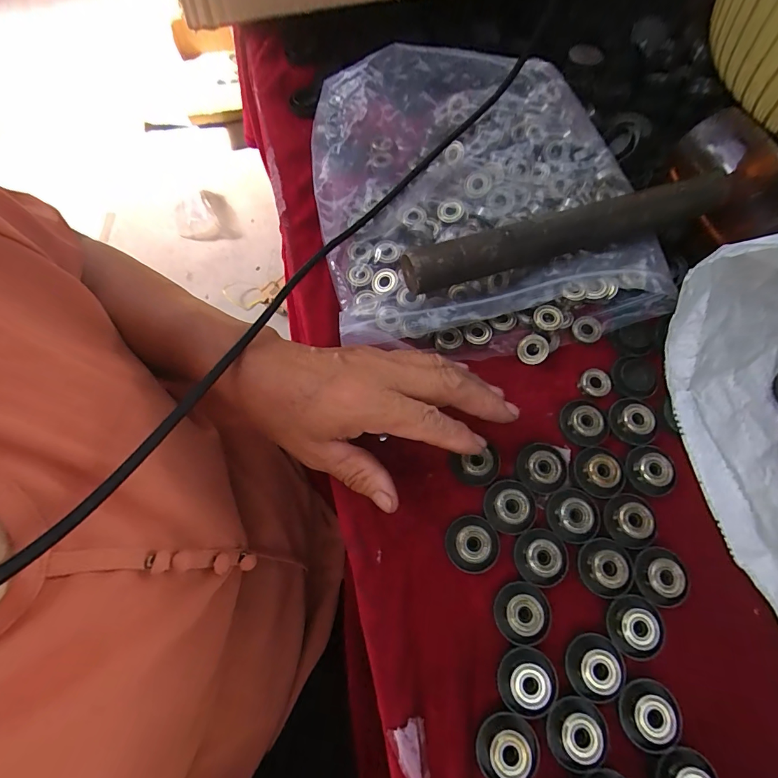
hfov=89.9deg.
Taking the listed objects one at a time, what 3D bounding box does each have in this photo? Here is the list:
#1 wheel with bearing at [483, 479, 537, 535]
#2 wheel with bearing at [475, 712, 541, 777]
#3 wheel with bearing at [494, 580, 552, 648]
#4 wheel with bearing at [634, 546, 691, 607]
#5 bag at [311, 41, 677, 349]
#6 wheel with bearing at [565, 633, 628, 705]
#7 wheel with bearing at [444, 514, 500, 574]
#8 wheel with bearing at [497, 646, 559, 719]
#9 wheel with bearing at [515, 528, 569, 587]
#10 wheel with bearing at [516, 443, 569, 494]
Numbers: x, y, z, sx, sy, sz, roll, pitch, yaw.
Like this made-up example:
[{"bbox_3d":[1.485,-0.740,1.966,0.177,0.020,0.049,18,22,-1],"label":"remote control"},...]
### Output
[{"bbox_3d":[0.077,0.074,0.245,0.032,0.011,0.032,0,72,1],"label":"wheel with bearing"},{"bbox_3d":[0.064,0.192,0.206,0.032,0.010,0.032,0,72,1],"label":"wheel with bearing"},{"bbox_3d":[0.079,0.132,0.228,0.030,0.011,0.032,0,72,1],"label":"wheel with bearing"},{"bbox_3d":[0.164,0.113,0.234,0.027,0.009,0.032,9,72,4],"label":"wheel with bearing"},{"bbox_3d":[0.068,-0.157,0.307,0.246,0.044,0.254,-10,72,-2],"label":"bag"},{"bbox_3d":[0.117,0.157,0.218,0.033,0.008,0.028,-37,75,-11],"label":"wheel with bearing"},{"bbox_3d":[0.052,0.095,0.239,0.032,0.014,0.032,0,72,1],"label":"wheel with bearing"},{"bbox_3d":[0.077,0.163,0.216,0.031,0.008,0.030,0,72,1],"label":"wheel with bearing"},{"bbox_3d":[0.094,0.103,0.237,0.031,0.011,0.032,0,72,1],"label":"wheel with bearing"},{"bbox_3d":[0.101,0.053,0.258,0.031,0.013,0.030,32,95,17],"label":"wheel with bearing"}]

